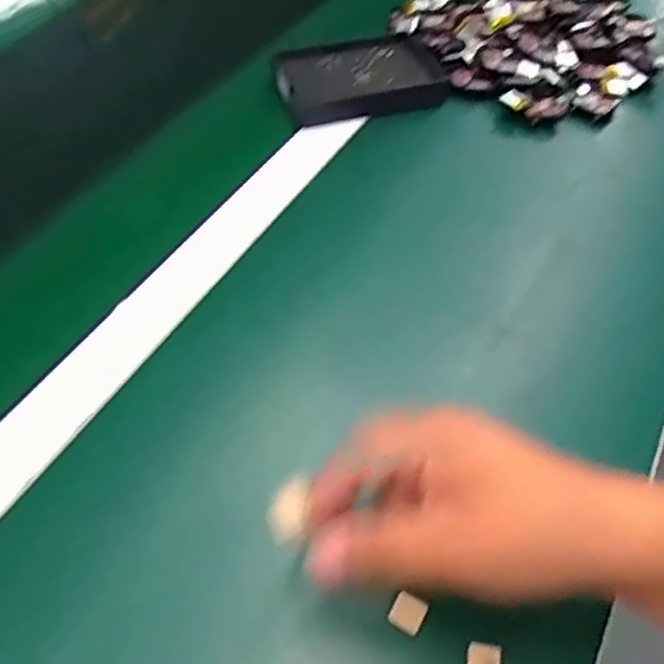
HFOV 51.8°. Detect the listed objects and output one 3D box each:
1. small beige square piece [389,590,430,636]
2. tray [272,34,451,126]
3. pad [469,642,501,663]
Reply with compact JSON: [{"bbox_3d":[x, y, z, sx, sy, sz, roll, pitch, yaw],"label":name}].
[{"bbox_3d":[0.038,0.140,0.340,0.016,0.007,0.016,26,55,15],"label":"small beige square piece"},{"bbox_3d":[0.022,-0.230,0.610,0.143,0.021,0.100,-14,54,-15],"label":"tray"},{"bbox_3d":[0.074,0.160,0.332,0.015,0.004,0.017,9,52,3],"label":"pad"}]

